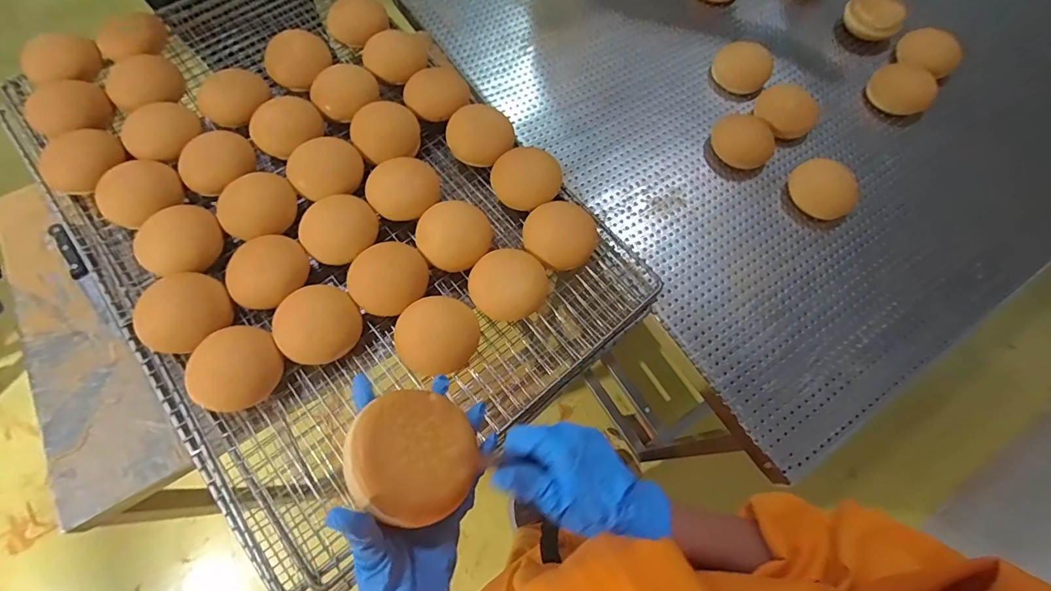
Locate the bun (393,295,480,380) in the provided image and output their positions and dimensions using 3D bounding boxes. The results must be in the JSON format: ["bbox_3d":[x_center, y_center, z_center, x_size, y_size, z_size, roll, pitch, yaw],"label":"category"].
[{"bbox_3d":[-0.107,0.049,0.552,0.100,0.047,0.095,-26,73,-11],"label":"bun"}]

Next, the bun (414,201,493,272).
[{"bbox_3d":[-0.095,-0.076,0.605,0.096,0.046,0.090,1,68,-2],"label":"bun"}]

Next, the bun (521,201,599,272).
[{"bbox_3d":[0.049,-0.082,0.614,0.103,0.043,0.098,-21,70,-10],"label":"bun"}]

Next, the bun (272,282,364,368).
[{"bbox_3d":[-0.254,0.037,0.550,0.094,0.045,0.088,-32,73,-14],"label":"bun"}]

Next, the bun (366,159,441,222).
[{"bbox_3d":[-0.169,-0.146,0.627,0.097,0.046,0.080,-28,72,-13],"label":"bun"}]

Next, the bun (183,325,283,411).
[{"bbox_3d":[-0.337,0.084,0.522,0.093,0.059,0.094,1,68,-2],"label":"bun"}]

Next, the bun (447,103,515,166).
[{"bbox_3d":[-0.068,-0.237,0.667,0.093,0.032,0.091,1,68,-2],"label":"bun"}]

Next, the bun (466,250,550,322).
[{"bbox_3d":[-0.022,-0.010,0.585,0.096,0.048,0.088,1,68,-2],"label":"bun"}]

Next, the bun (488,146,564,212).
[{"bbox_3d":[0.001,-0.169,0.646,0.098,0.057,0.094,-31,72,-14],"label":"bun"}]

